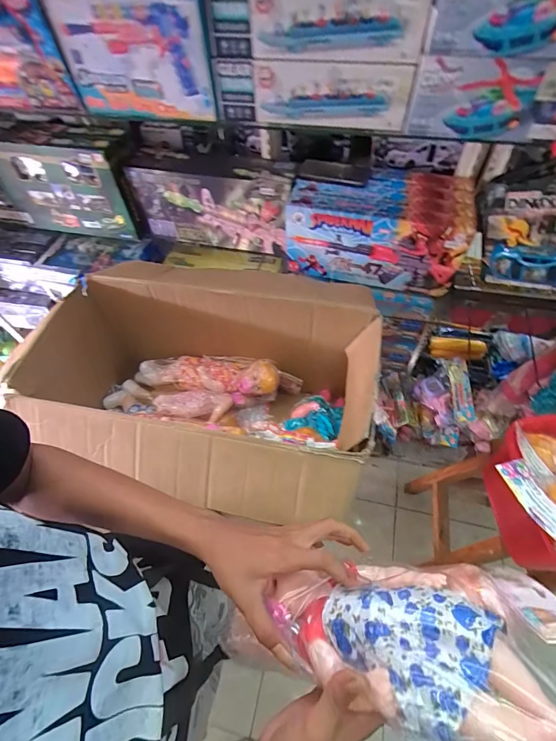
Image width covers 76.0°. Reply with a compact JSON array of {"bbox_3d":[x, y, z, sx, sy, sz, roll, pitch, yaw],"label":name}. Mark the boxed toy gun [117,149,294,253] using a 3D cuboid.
[{"bbox_3d":[-0.184,-0.452,0.963,0.441,0.207,0.103,12,60,8],"label":"boxed toy gun"}]

